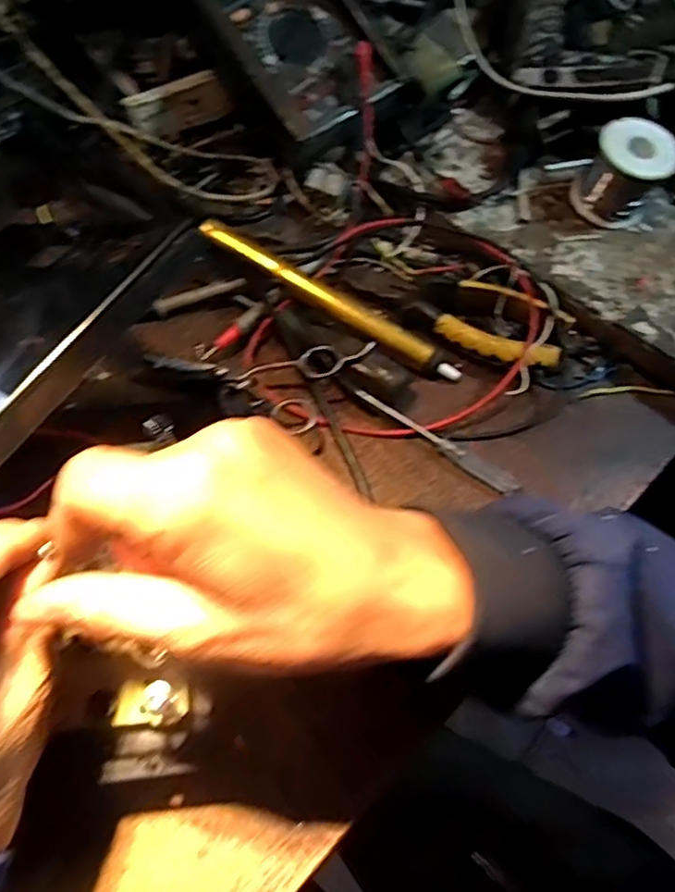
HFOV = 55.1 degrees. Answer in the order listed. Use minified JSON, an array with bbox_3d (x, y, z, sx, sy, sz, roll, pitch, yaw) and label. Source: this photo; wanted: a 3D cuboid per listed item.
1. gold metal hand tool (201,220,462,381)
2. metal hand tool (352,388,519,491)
[{"bbox_3d":[-0.004,-0.097,0.429,0.193,0.011,0.016,31,65,2],"label":"gold metal hand tool"},{"bbox_3d":[0.061,-0.004,0.402,0.112,0.015,0.011,31,66,16],"label":"metal hand tool"}]

